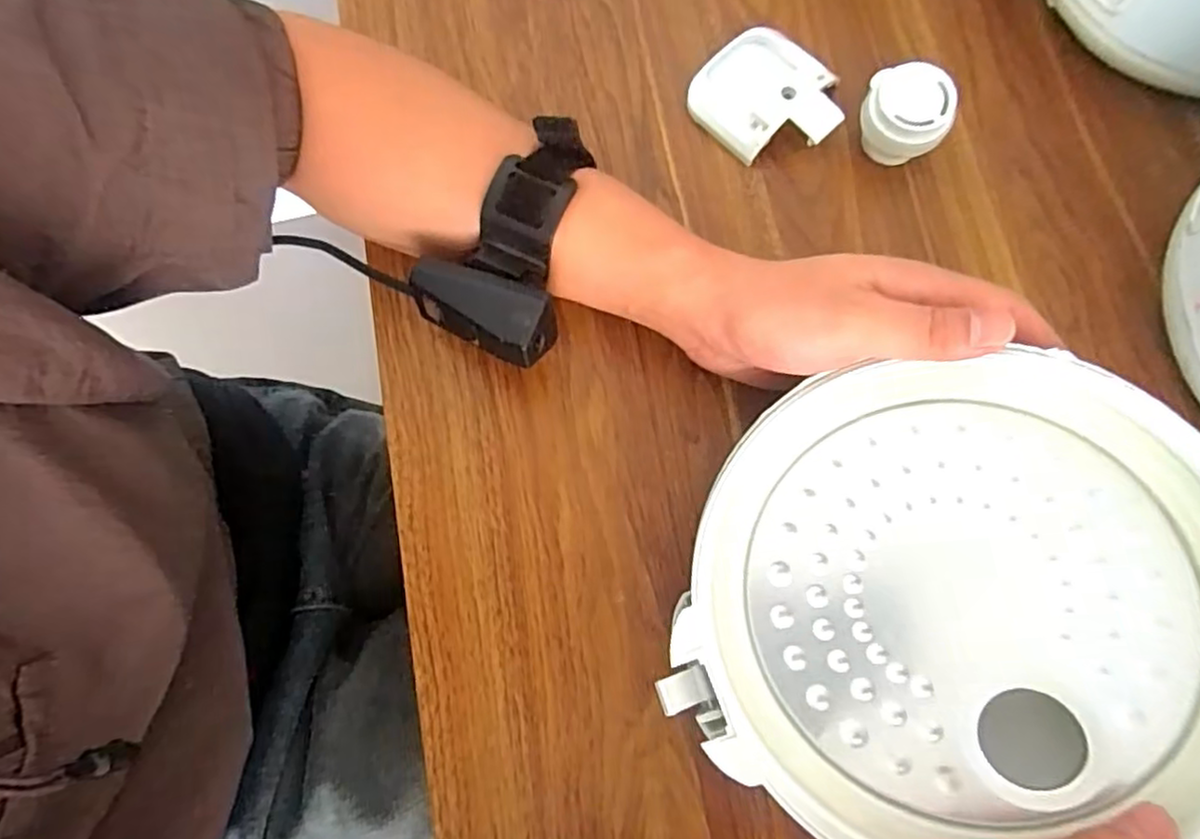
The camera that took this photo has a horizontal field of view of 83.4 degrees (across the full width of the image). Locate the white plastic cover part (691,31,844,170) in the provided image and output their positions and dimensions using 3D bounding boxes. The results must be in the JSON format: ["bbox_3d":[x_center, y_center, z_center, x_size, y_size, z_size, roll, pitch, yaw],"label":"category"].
[{"bbox_3d":[0.093,-0.178,0.374,0.067,0.020,0.077,-43,81,-9],"label":"white plastic cover part"}]

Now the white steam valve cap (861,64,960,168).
[{"bbox_3d":[0.160,-0.159,0.359,0.042,0.039,0.037,14,77,2],"label":"white steam valve cap"}]

